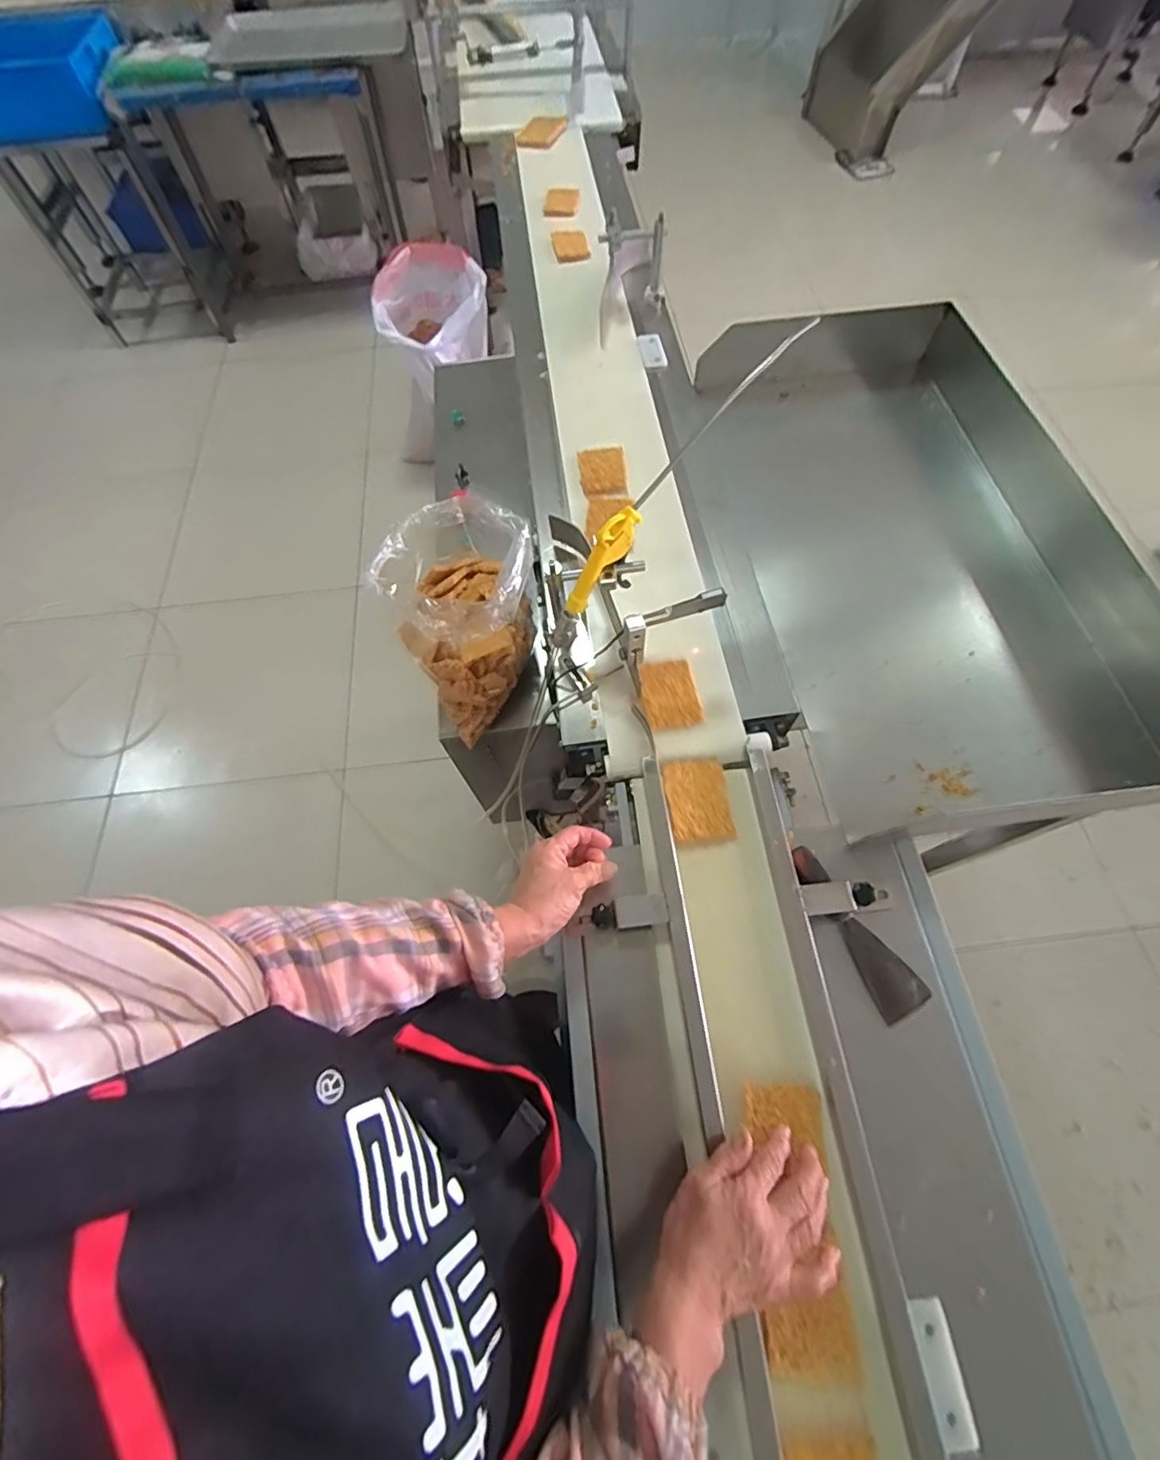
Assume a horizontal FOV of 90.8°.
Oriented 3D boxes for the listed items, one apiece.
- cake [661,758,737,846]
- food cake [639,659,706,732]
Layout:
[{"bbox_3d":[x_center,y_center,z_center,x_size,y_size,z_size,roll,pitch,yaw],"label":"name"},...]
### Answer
[{"bbox_3d":[0.132,0.079,0.641,0.068,0.016,0.096,-6,65,-1],"label":"cake"},{"bbox_3d":[0.109,-0.043,0.698,0.067,0.010,0.090,-10,65,-3],"label":"food cake"}]

